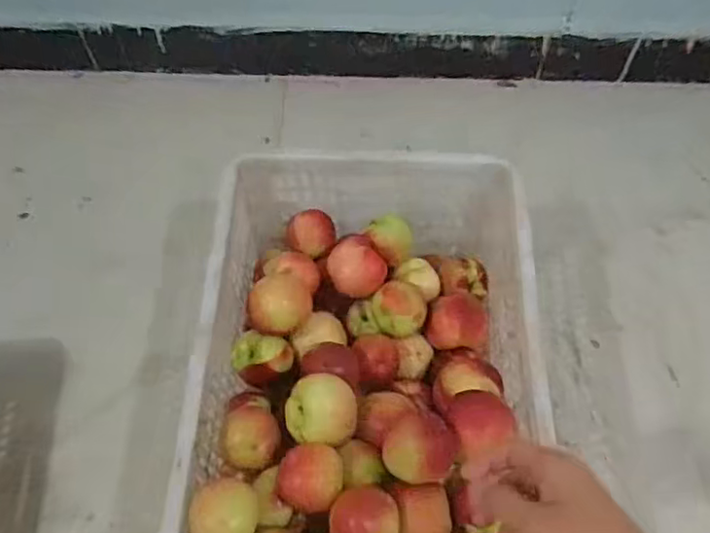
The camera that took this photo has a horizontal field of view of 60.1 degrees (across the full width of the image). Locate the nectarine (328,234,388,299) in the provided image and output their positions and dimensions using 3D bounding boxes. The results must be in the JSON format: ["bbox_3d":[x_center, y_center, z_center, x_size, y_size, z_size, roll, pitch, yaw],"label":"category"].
[{"bbox_3d":[0.001,0.005,0.727,0.065,0.058,0.065,0,61,-1],"label":"nectarine"}]

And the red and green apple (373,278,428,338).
[{"bbox_3d":[0.050,0.052,0.714,0.063,0.055,0.050,27,64,14],"label":"red and green apple"}]

